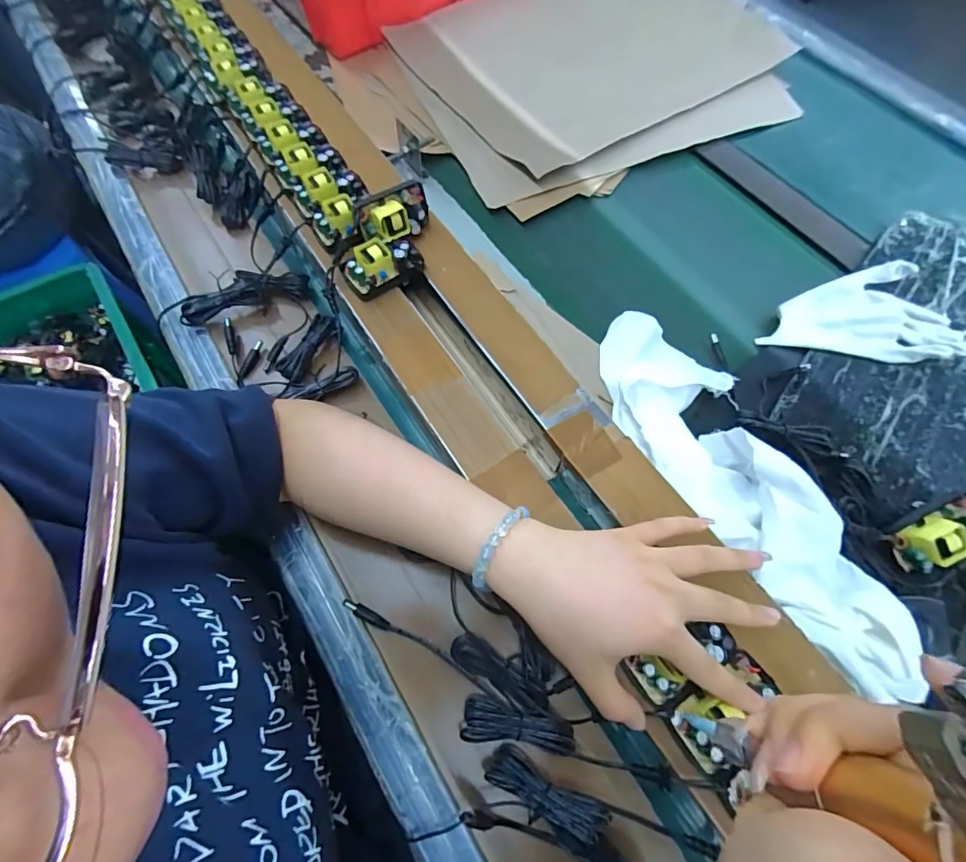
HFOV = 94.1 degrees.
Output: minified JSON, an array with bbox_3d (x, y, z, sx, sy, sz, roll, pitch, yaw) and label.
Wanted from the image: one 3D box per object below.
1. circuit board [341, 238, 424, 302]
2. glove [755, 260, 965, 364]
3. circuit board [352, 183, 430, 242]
[{"bbox_3d":[-0.094,-0.151,0.407,0.065,0.035,0.044,-40,73,-16],"label":"circuit board"},{"bbox_3d":[0.368,-0.114,0.441,0.164,0.031,0.097,-1,67,-1],"label":"glove"},{"bbox_3d":[-0.080,-0.196,0.409,0.066,0.031,0.027,-27,70,-11],"label":"circuit board"}]

